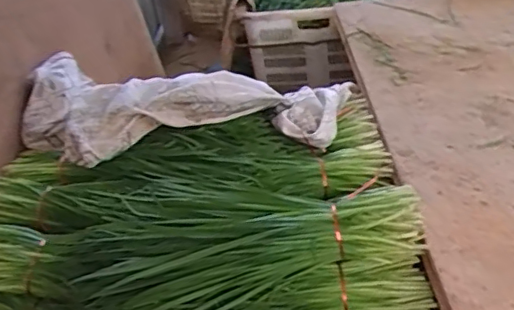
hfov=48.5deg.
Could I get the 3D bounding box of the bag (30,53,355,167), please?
[{"bbox_3d":[-0.119,-0.097,1.059,0.613,0.131,0.276,-12,34,-7],"label":"bag"}]

